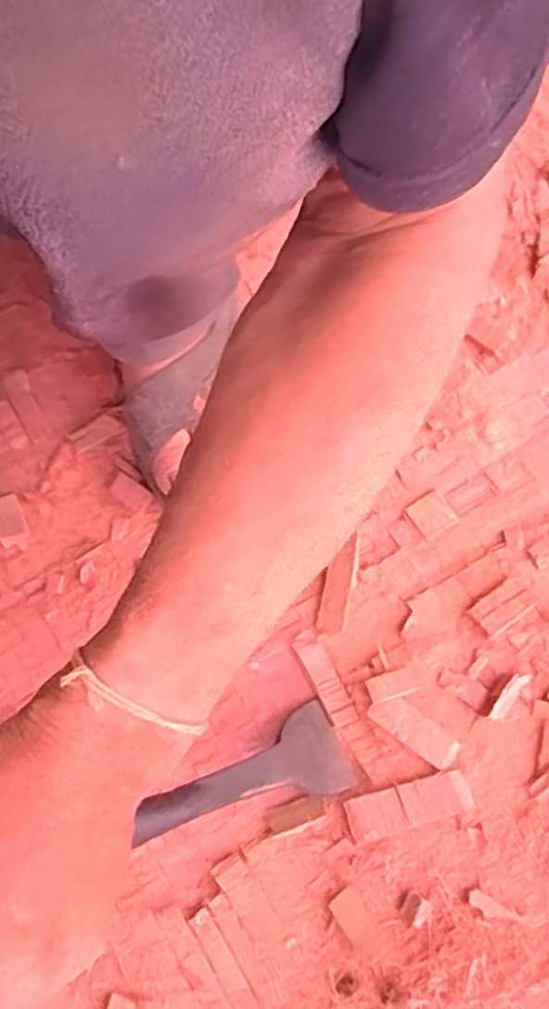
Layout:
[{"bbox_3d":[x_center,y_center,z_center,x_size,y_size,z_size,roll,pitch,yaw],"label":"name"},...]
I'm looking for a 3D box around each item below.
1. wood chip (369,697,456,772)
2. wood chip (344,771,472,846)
[{"bbox_3d":[0.081,0.131,0.411,0.054,0.004,0.021,37,70,6],"label":"wood chip"},{"bbox_3d":[0.075,0.167,0.391,0.069,0.010,0.022,-15,71,-5],"label":"wood chip"}]

